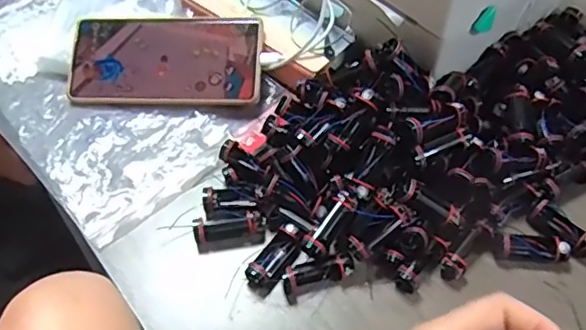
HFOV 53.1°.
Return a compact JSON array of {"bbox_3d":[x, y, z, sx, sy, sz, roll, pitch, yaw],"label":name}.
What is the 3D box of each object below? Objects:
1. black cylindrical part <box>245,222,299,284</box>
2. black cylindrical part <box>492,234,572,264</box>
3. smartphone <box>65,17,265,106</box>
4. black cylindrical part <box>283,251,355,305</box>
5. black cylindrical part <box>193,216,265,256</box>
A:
[{"bbox_3d":[-0.015,0.062,0.402,0.015,0.016,0.048,28,59,19],"label":"black cylindrical part"},{"bbox_3d":[0.164,0.057,0.402,0.046,0.016,0.017,5,54,4],"label":"black cylindrical part"},{"bbox_3d":[-0.107,-0.088,0.491,0.165,0.008,0.075,2,81,6],"label":"smartphone"},{"bbox_3d":[0.017,0.073,0.392,0.049,0.018,0.018,-19,56,-13],"label":"black cylindrical part"},{"bbox_3d":[-0.045,0.046,0.413,0.048,0.019,0.020,-9,55,-7],"label":"black cylindrical part"}]

